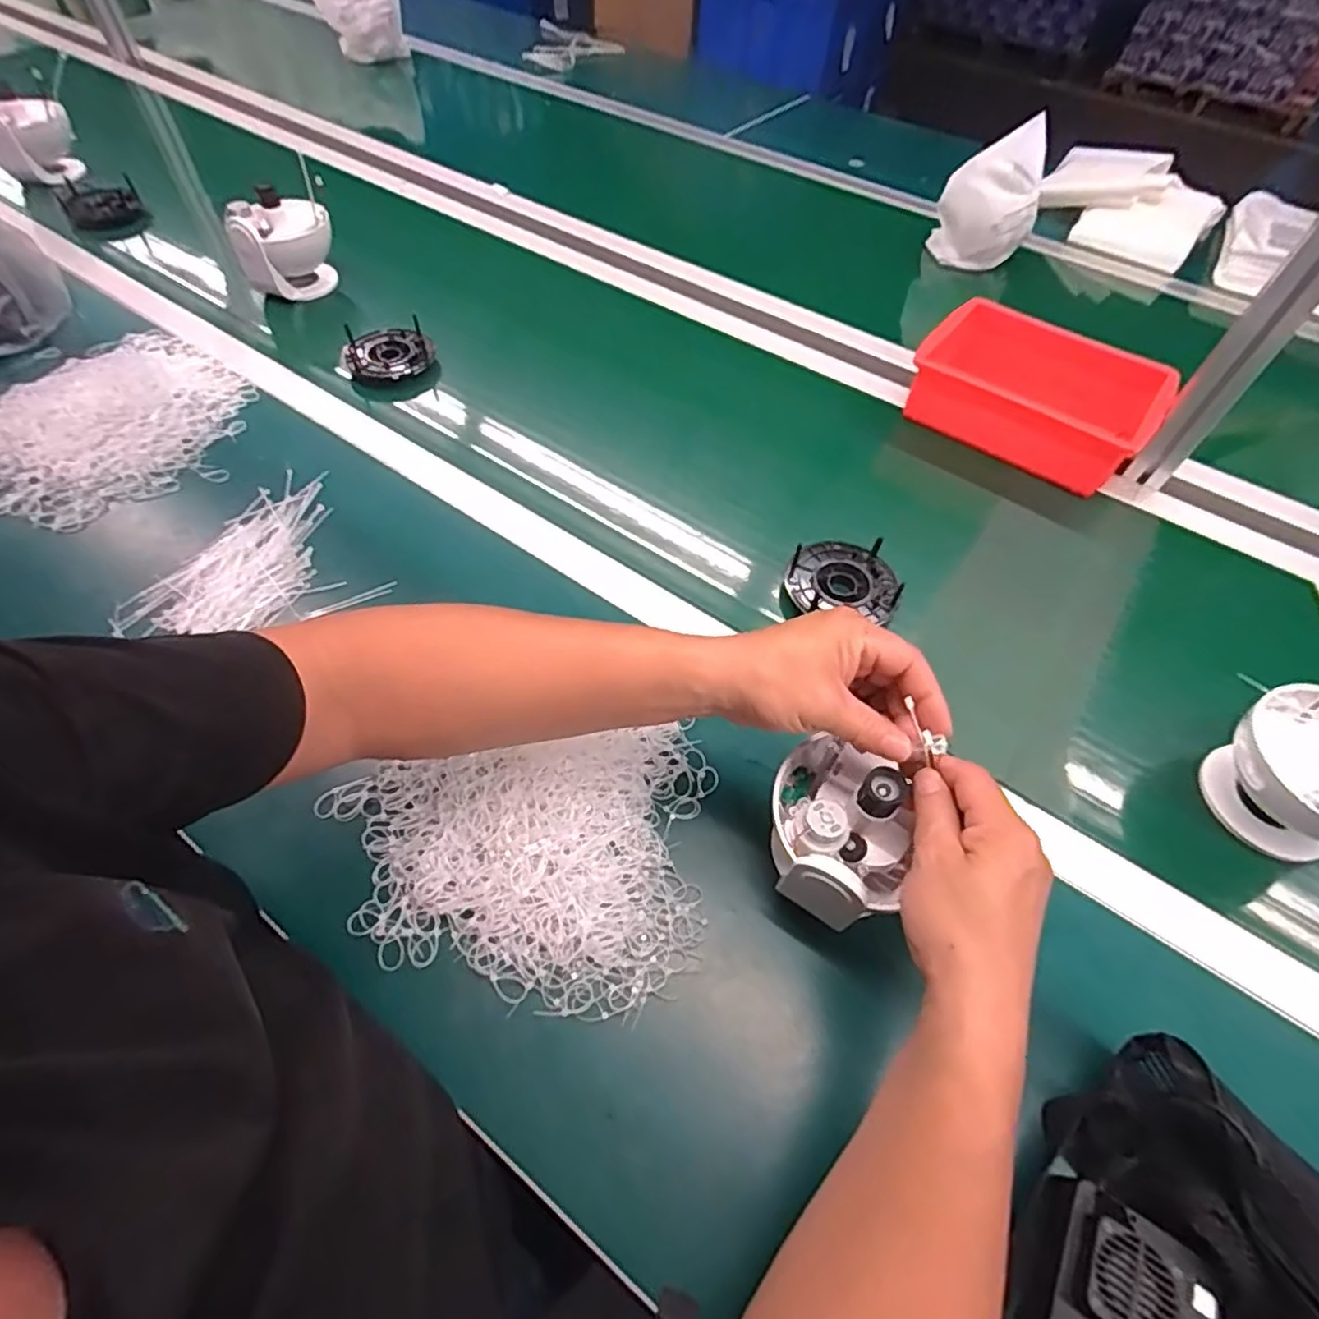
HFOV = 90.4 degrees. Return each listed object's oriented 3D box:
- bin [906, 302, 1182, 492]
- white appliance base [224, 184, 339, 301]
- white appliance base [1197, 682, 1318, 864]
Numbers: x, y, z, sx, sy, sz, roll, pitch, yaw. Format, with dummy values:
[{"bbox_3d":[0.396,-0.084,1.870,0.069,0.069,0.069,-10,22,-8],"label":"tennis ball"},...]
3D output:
[{"bbox_3d":[0.419,-0.296,0.737,0.240,0.085,0.165,33,59,19],"label":"bin"},{"bbox_3d":[-0.478,-0.525,0.840,0.119,0.112,0.084,-22,59,-18],"label":"white appliance base"},{"bbox_3d":[0.469,0.078,0.461,0.091,0.107,0.110,-27,60,-20],"label":"white appliance base"}]

